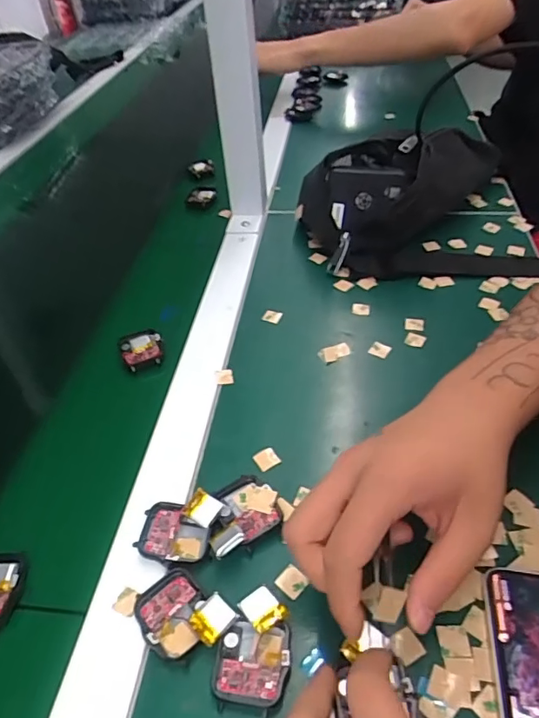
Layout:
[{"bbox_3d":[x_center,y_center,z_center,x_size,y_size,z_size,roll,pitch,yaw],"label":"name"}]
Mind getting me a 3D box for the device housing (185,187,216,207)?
[{"bbox_3d":[-0.092,-0.216,0.675,0.038,0.006,0.052,12,45,16],"label":"device housing"}]

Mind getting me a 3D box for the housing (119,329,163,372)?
[{"bbox_3d":[-0.115,-0.011,0.455,0.036,0.006,0.046,-18,45,-15],"label":"housing"}]

